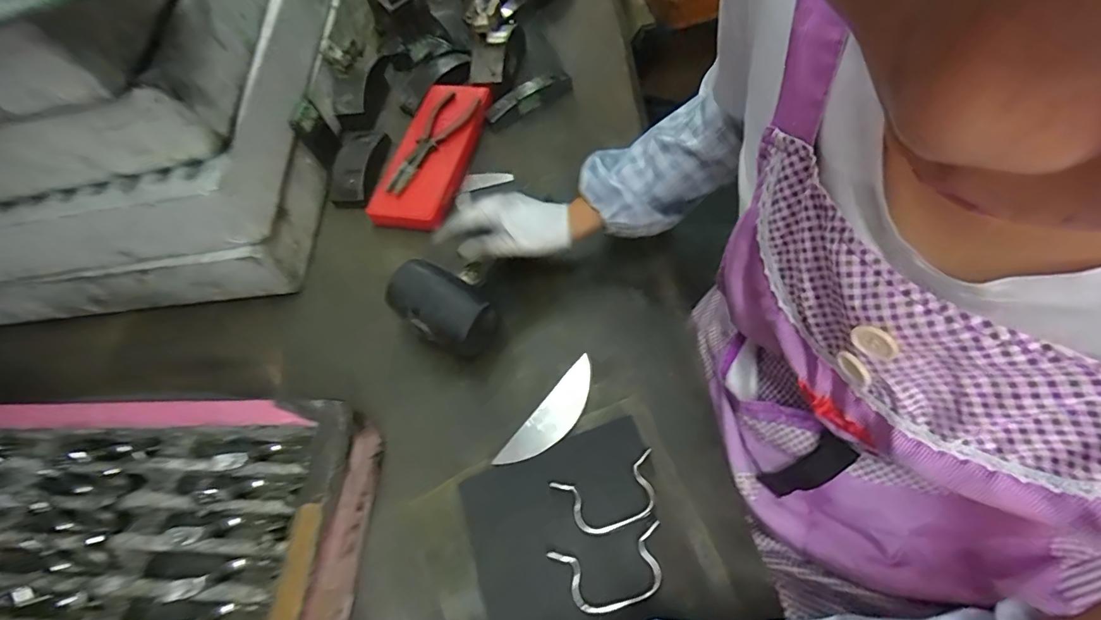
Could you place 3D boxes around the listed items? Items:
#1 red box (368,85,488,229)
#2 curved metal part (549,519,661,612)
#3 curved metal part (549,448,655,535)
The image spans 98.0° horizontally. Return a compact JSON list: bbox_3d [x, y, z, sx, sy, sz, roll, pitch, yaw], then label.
[{"bbox_3d":[-0.163,-0.223,0.673,0.101,0.040,0.254,9,63,14],"label":"red box"},{"bbox_3d":[0.050,0.214,0.392,0.092,0.013,0.051,-15,60,1],"label":"curved metal part"},{"bbox_3d":[0.053,0.165,0.424,0.092,0.024,0.052,-15,61,-7],"label":"curved metal part"}]

